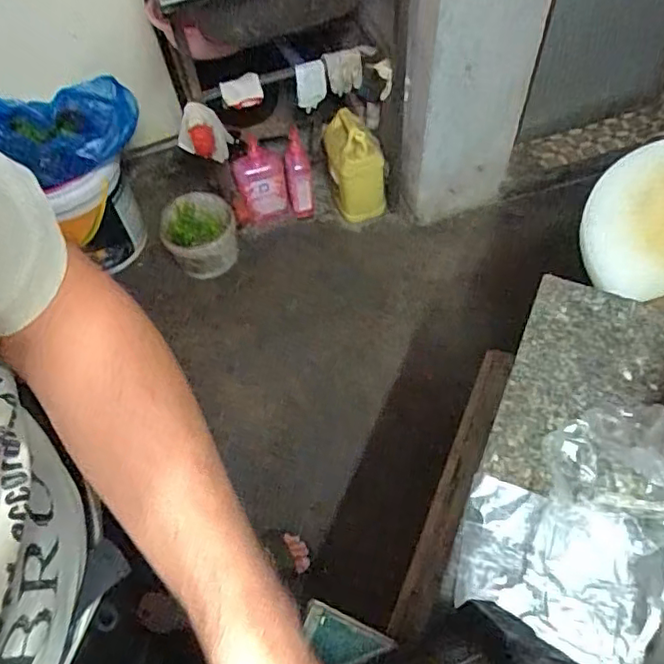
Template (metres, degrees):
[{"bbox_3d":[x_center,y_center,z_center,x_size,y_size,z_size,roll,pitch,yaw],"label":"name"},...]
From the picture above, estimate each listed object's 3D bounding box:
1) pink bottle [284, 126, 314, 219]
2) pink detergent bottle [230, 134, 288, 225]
[{"bbox_3d":[-0.095,-0.447,1.688,0.071,0.245,0.099,-4,59,2],"label":"pink bottle"},{"bbox_3d":[-0.206,-0.429,1.710,0.149,0.239,0.065,-5,37,-2],"label":"pink detergent bottle"}]

